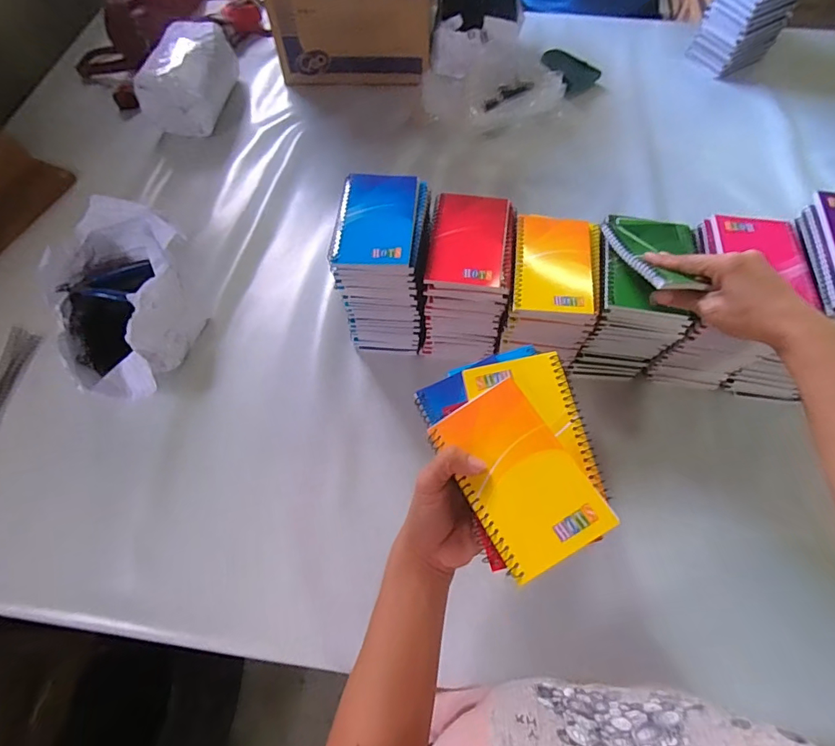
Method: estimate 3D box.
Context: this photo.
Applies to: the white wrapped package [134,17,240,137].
[{"bbox_3d":[-0.409,-0.530,0.816,0.118,0.109,0.182,9,67,6],"label":"white wrapped package"}]

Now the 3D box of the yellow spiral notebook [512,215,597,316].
[{"bbox_3d":[0.149,-0.121,0.494,0.081,0.008,0.125,6,65,4],"label":"yellow spiral notebook"}]

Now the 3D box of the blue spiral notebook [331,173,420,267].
[{"bbox_3d":[-0.046,-0.170,0.497,0.087,0.016,0.124,4,65,3],"label":"blue spiral notebook"}]

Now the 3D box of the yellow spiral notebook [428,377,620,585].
[{"bbox_3d":[0.073,0.073,0.335,0.081,0.004,0.129,-32,61,1],"label":"yellow spiral notebook"}]

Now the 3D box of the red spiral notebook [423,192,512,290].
[{"bbox_3d":[0.059,-0.151,0.510,0.087,0.011,0.124,6,65,4],"label":"red spiral notebook"}]

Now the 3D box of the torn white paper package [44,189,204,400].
[{"bbox_3d":[-0.379,-0.085,0.595,0.158,0.116,0.245,-4,66,0],"label":"torn white paper package"}]

